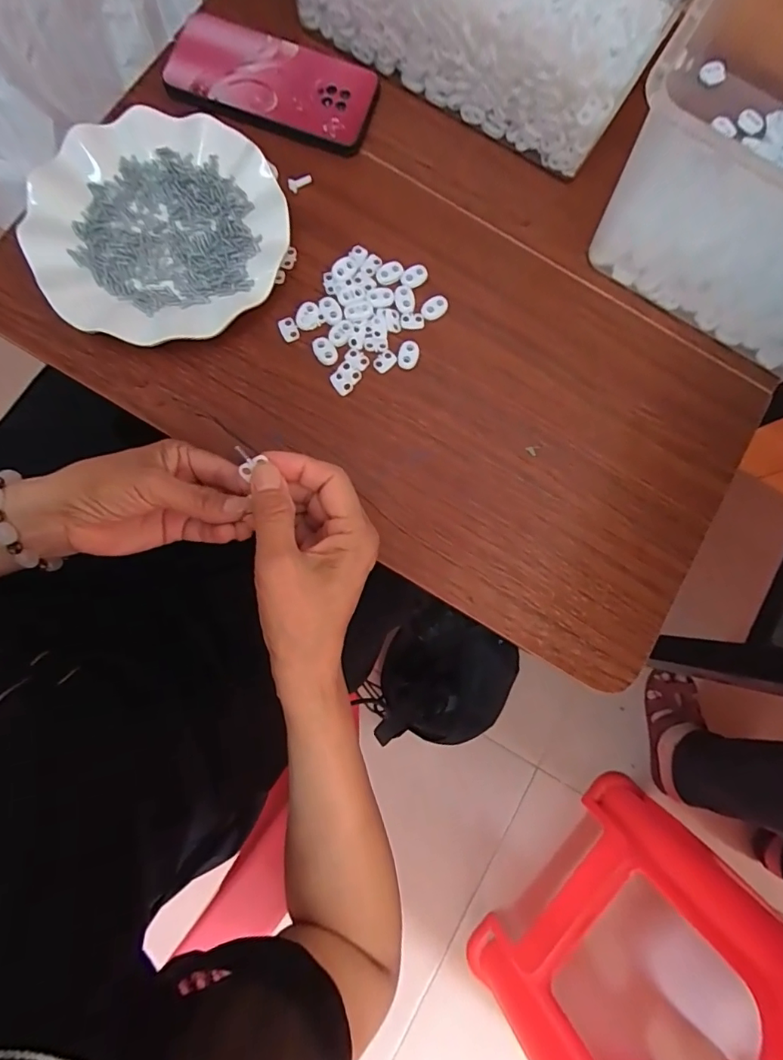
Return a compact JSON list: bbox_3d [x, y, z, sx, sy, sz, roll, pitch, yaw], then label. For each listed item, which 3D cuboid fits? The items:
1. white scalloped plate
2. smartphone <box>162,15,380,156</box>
[{"bbox_3d":[-0.173,-0.222,0.381,0.180,0.038,0.180,1,82,-4],"label":"white scalloped plate"},{"bbox_3d":[-0.097,-0.365,0.405,0.164,0.013,0.084,11,84,-5],"label":"smartphone"}]

